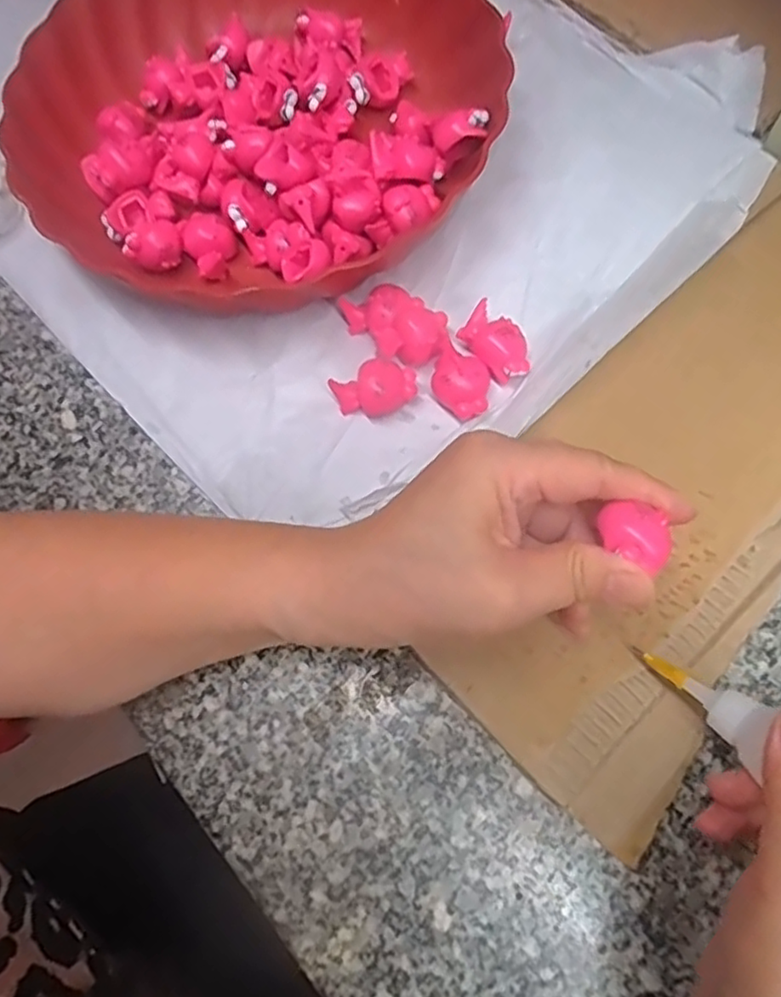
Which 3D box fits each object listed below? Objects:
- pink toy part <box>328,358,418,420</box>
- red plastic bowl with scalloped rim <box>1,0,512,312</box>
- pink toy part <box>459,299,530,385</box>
[{"bbox_3d":[-0.007,-0.049,0.304,0.035,0.020,0.022,-26,71,-7],"label":"pink toy part"},{"bbox_3d":[-0.066,-0.208,0.348,0.238,0.050,0.232,-1,70,2],"label":"red plastic bowl with scalloped rim"},{"bbox_3d":[0.047,-0.069,0.303,0.020,0.019,0.036,-41,74,-12],"label":"pink toy part"}]

